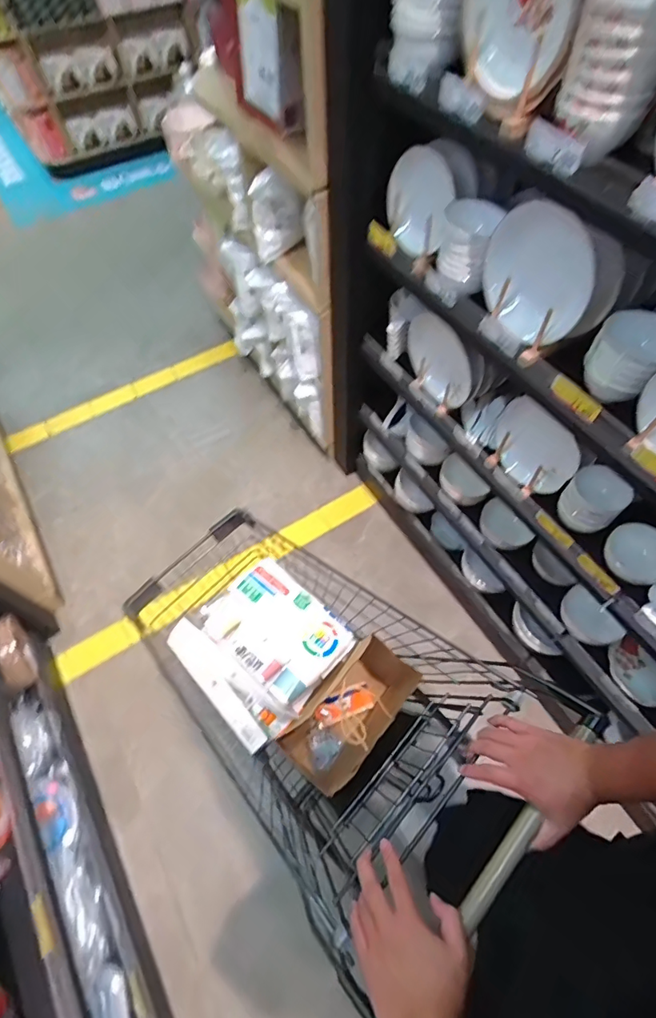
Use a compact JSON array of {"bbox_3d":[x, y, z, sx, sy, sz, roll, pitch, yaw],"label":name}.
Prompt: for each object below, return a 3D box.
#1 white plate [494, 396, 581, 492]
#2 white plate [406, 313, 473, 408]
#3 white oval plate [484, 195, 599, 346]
[{"bbox_3d":[0.444,-0.139,1.032,0.061,0.166,0.203,-33,64,-17],"label":"white plate"},{"bbox_3d":[0.263,-0.352,1.137,0.020,0.208,0.217,-31,63,-16],"label":"white plate"},{"bbox_3d":[0.351,-0.392,0.795,0.193,0.263,0.016,44,83,8],"label":"white oval plate"}]

